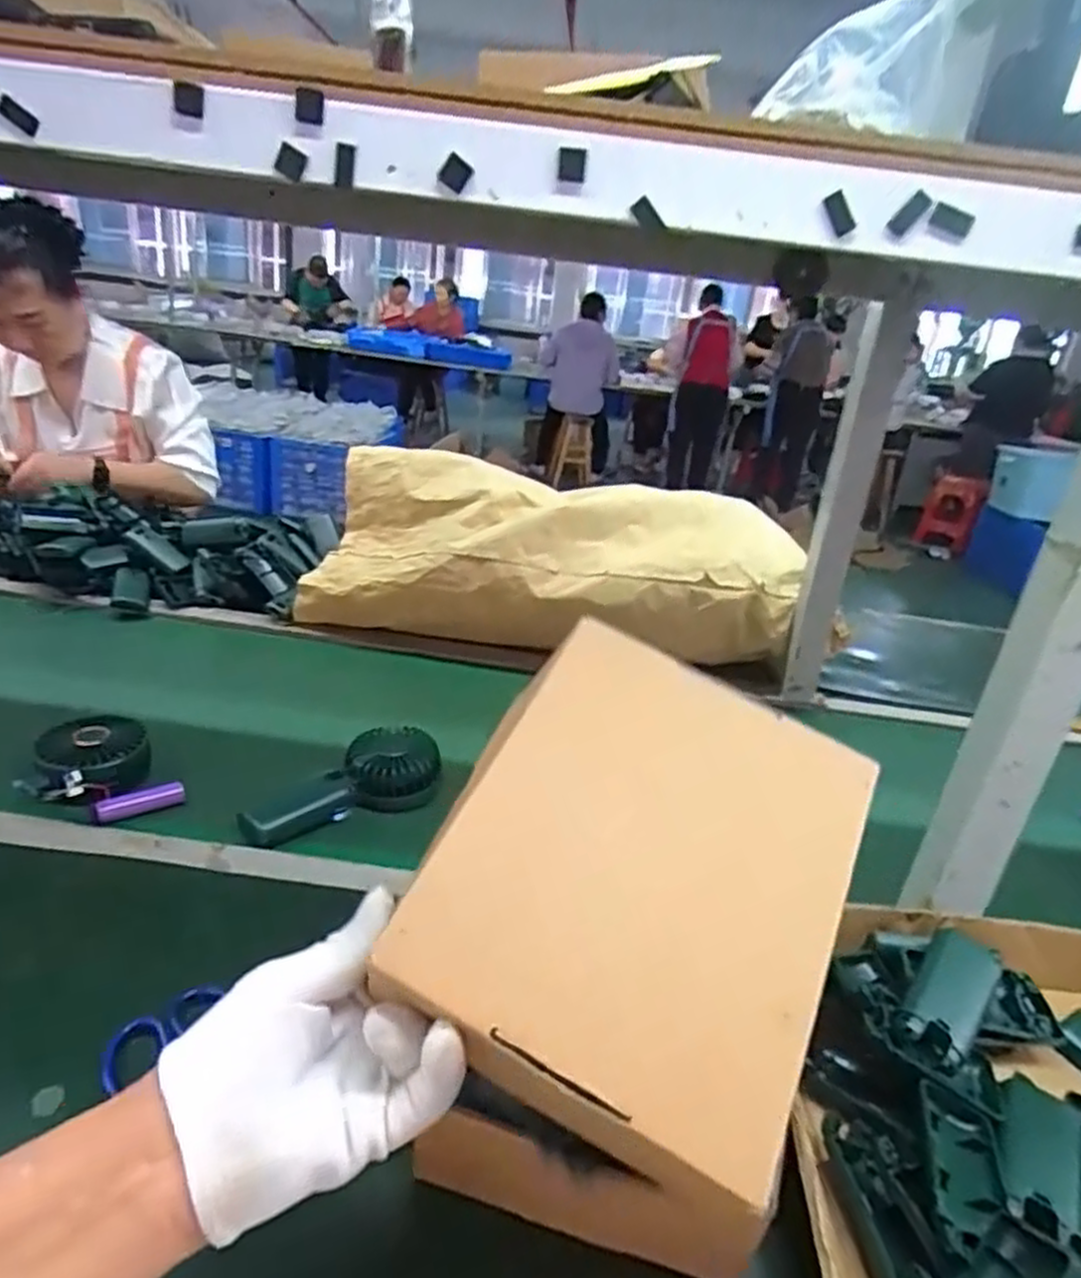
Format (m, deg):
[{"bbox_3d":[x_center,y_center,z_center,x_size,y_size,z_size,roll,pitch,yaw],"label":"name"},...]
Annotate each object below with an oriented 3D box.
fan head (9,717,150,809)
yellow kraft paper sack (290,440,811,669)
[{"bbox_3d":[-0.387,0.108,0.648,0.083,0.043,0.099,10,24,5],"label":"fan head"},{"bbox_3d":[0.014,-0.105,1.041,0.636,0.197,0.231,6,24,-4],"label":"yellow kraft paper sack"}]

